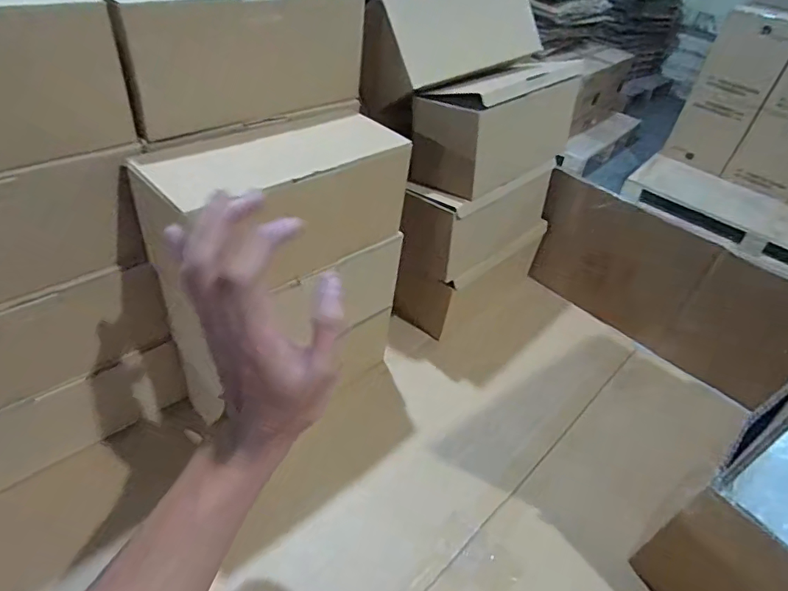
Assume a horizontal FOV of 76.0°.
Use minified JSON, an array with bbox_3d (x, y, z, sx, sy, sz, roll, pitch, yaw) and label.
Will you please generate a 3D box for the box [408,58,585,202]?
[{"bbox_3d":[0.124,-0.202,0.584,0.082,0.113,0.217,34,47,27],"label":"box"}]

